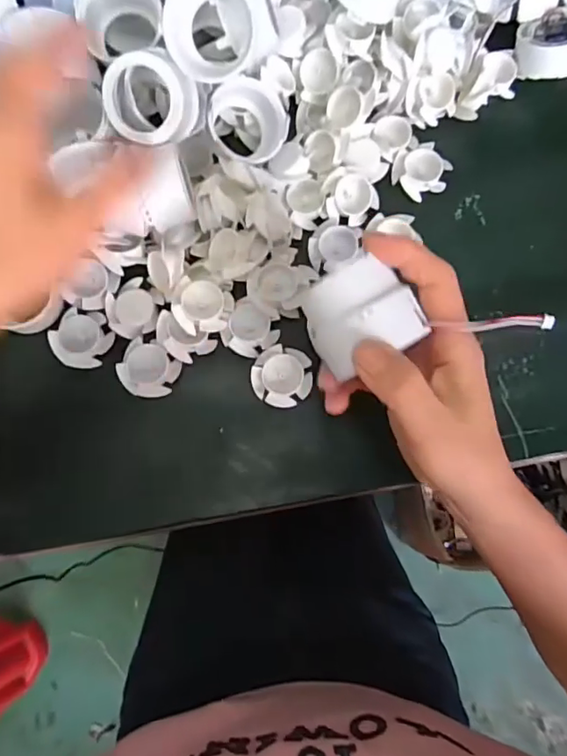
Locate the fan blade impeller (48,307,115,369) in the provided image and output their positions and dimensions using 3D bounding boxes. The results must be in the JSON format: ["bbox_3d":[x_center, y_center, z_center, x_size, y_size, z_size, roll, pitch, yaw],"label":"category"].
[{"bbox_3d":[-0.138,-0.028,0.364,0.036,0.013,0.040,33,82,3],"label":"fan blade impeller"}]

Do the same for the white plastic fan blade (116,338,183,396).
[{"bbox_3d":[-0.091,-0.006,0.359,0.038,0.011,0.037,31,82,2],"label":"white plastic fan blade"}]

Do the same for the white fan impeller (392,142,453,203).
[{"bbox_3d":[0.101,-0.154,0.392,0.037,0.012,0.039,0,81,-2],"label":"white fan impeller"}]

